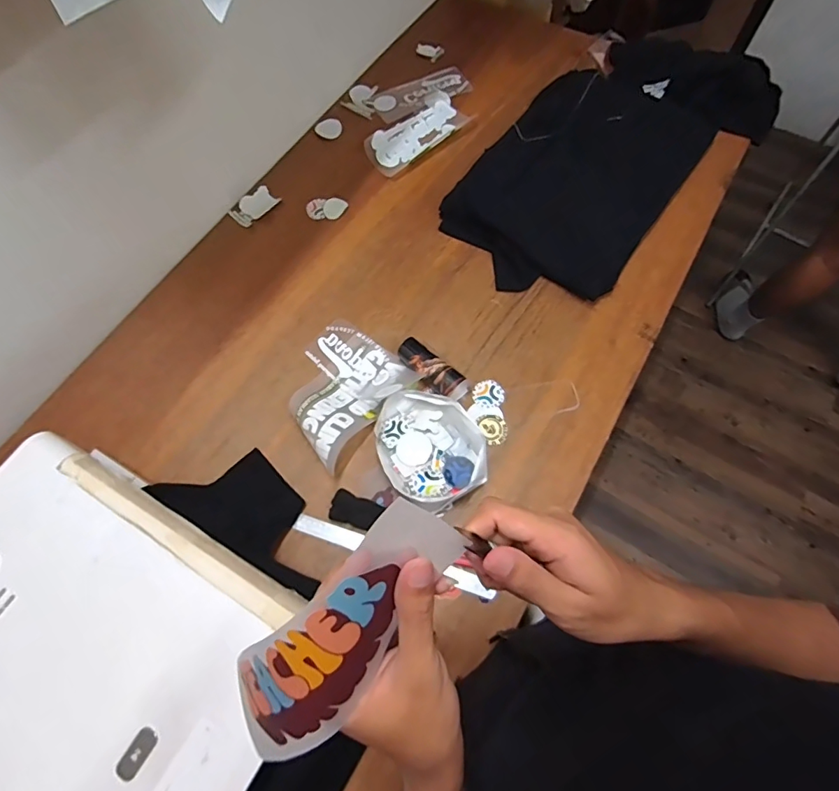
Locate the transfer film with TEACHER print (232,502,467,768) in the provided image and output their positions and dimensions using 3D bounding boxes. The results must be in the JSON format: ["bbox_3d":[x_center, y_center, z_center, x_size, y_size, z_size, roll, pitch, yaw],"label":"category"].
[{"bbox_3d":[-0.041,0.122,0.241,0.051,0.048,0.152,36,90,15],"label":"transfer film with TEACHER print"}]

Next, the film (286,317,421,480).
[{"bbox_3d":[-0.147,-0.023,0.839,0.210,0.068,0.228,38,73,15],"label":"film"}]

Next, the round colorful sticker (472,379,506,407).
[{"bbox_3d":[0.124,-0.004,0.856,0.055,0.004,0.055,-4,62,8],"label":"round colorful sticker"}]

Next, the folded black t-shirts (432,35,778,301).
[{"bbox_3d":[0.422,-0.547,1.047,0.421,0.069,0.829,42,75,17],"label":"folded black t-shirts"}]

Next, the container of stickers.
[{"bbox_3d":[0.015,0.084,0.797,0.160,0.048,0.197,-30,70,-10],"label":"container of stickers"}]

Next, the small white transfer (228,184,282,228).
[{"bbox_3d":[-0.362,-0.417,1.048,0.064,0.005,0.104,38,74,16],"label":"small white transfer"}]

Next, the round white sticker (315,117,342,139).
[{"bbox_3d":[-0.214,-0.640,1.145,0.063,0.004,0.065,2,70,-6],"label":"round white sticker"}]

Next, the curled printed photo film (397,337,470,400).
[{"bbox_3d":[0.020,-0.047,0.852,0.143,0.048,0.057,40,74,16],"label":"curled printed photo film"}]

